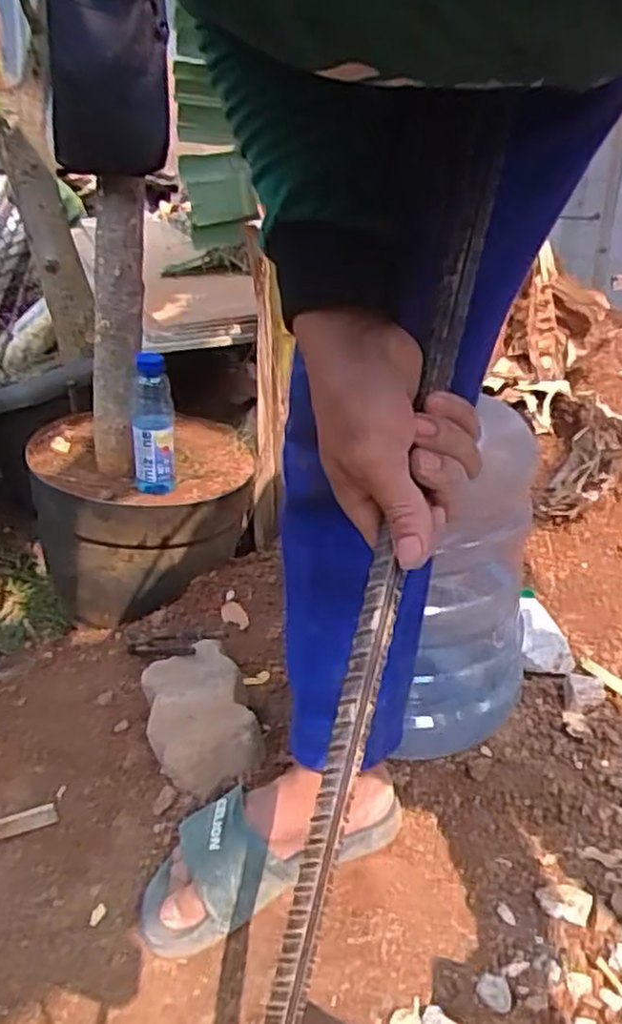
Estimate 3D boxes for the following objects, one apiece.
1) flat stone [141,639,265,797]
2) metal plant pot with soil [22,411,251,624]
[{"bbox_3d":[-0.133,0.234,0.856,0.112,0.052,0.197,-7,25,-19],"label":"flat stone"},{"bbox_3d":[-0.293,0.021,1.240,0.333,0.266,0.319,-3,24,-10],"label":"metal plant pot with soil"}]

